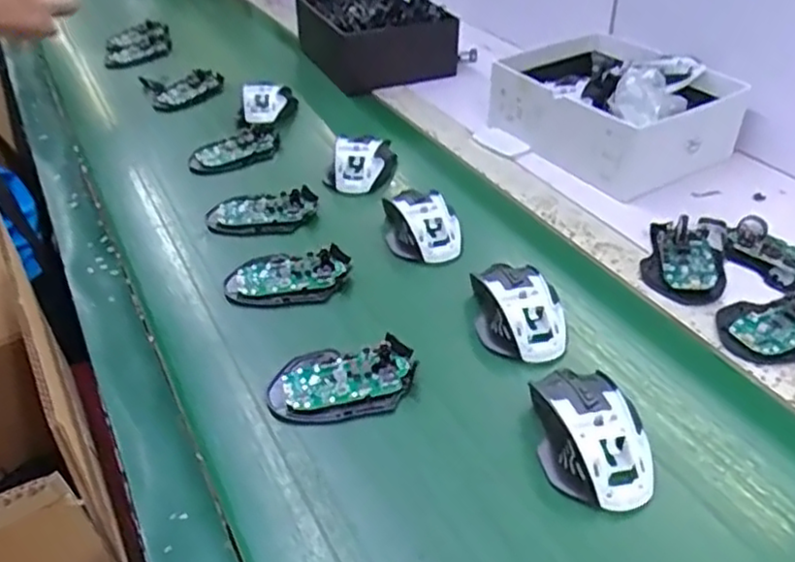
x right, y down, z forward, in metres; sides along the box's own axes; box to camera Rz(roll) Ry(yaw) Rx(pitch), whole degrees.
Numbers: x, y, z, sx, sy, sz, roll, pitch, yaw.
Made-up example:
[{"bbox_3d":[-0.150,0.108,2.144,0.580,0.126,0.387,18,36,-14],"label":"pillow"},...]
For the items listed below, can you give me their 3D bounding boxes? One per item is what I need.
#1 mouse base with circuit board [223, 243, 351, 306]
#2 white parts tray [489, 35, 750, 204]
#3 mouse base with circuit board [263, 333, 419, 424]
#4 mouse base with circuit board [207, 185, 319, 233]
[{"bbox_3d":[-0.104,-0.002,0.645,0.114,0.019,0.064,-6,38,-4],"label":"mouse base with circuit board"},{"bbox_3d":[0.256,-0.214,0.840,0.212,0.097,0.263,-23,42,-25],"label":"white parts tray"},{"bbox_3d":[-0.043,0.077,0.542,0.113,0.016,0.068,-6,38,-6],"label":"mouse base with circuit board"},{"bbox_3d":[-0.146,-0.074,0.737,0.115,0.021,0.053,-4,38,-2],"label":"mouse base with circuit board"}]

